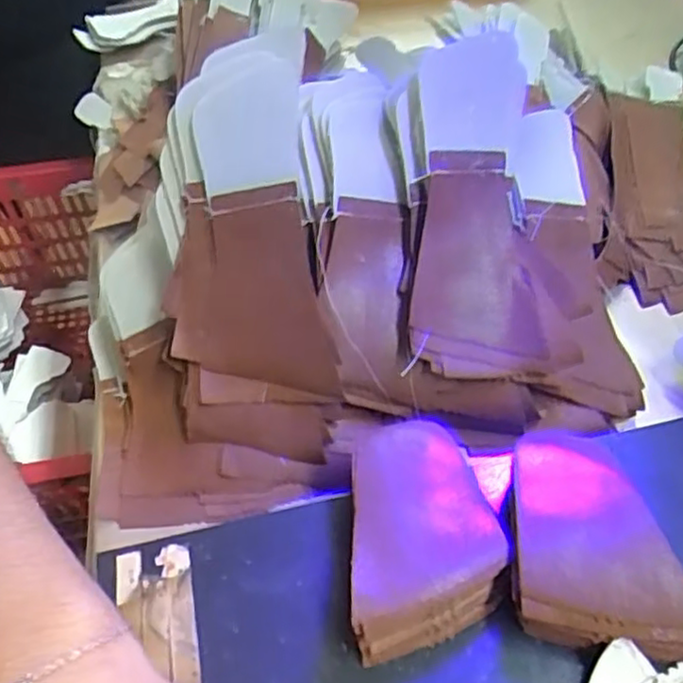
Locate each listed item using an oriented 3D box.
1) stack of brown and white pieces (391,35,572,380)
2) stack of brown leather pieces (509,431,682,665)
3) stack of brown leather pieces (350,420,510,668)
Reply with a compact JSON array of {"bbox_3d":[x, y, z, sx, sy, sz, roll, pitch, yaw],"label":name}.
[{"bbox_3d":[0.060,-0.060,0.326,0.064,0.024,0.152,-4,89,-2],"label":"stack of brown and white pieces"},{"bbox_3d":[0.096,0.077,0.272,0.062,0.030,0.078,2,51,5],"label":"stack of brown leather pieces"},{"bbox_3d":[0.028,0.075,0.281,0.060,0.025,0.085,-10,51,-5],"label":"stack of brown leather pieces"}]

